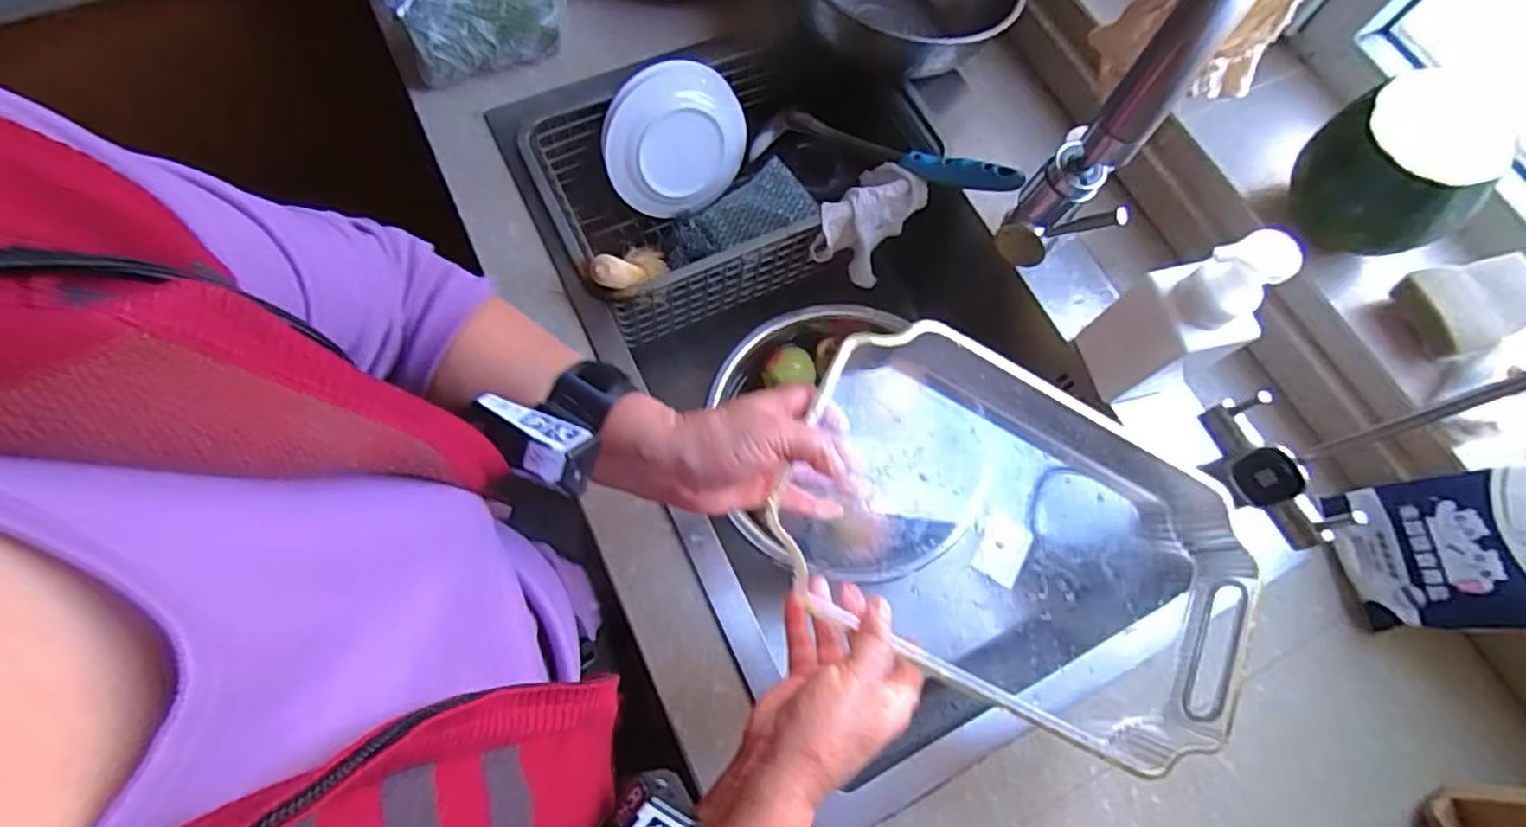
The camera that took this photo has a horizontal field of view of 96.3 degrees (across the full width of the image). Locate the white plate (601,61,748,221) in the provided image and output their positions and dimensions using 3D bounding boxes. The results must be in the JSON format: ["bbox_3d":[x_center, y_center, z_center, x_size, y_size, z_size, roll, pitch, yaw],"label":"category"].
[{"bbox_3d":[-0.086,-0.276,0.698,0.148,0.147,0.017,-13,42,-23],"label":"white plate"}]

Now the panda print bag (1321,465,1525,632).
[{"bbox_3d":[0.516,0.099,0.490,0.018,0.157,0.108,13,64,-45],"label":"panda print bag"}]

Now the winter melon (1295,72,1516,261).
[{"bbox_3d":[0.468,-0.181,0.502,0.092,0.096,0.112,-31,76,-13],"label":"winter melon"}]

